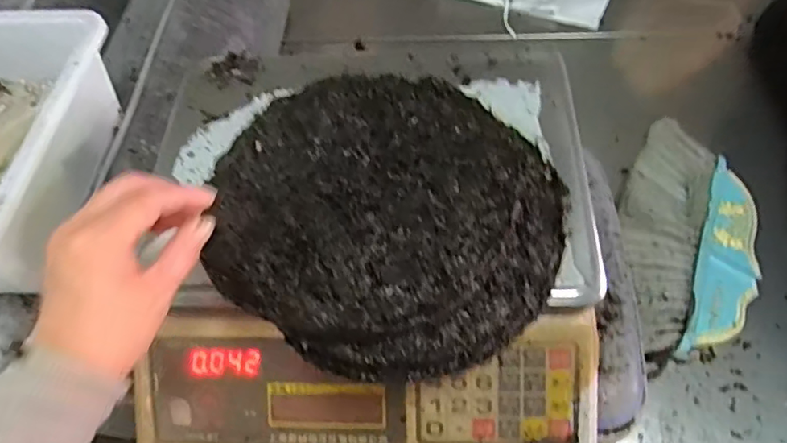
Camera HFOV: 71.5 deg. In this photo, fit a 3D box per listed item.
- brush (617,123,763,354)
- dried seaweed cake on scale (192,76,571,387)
[{"bbox_3d":[0.354,0.010,0.658,0.148,0.035,0.325,12,59,12],"label":"brush"},{"bbox_3d":[-0.008,-0.009,0.358,0.223,0.034,0.197,30,65,21],"label":"dried seaweed cake on scale"}]

